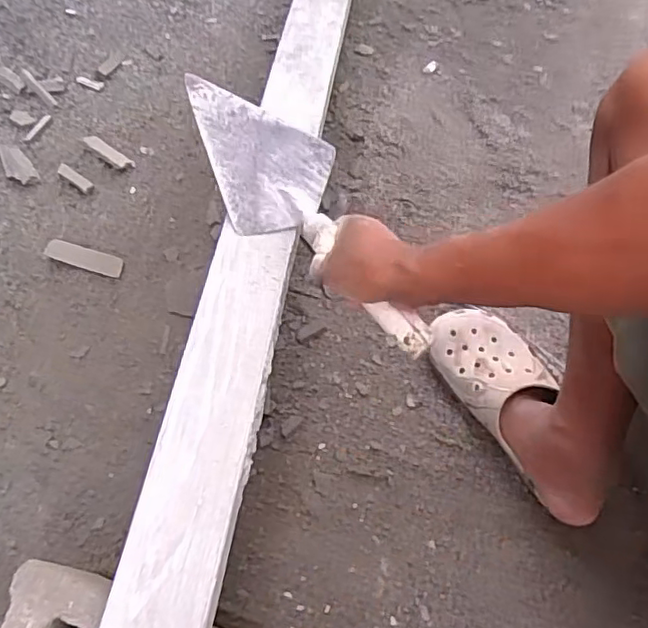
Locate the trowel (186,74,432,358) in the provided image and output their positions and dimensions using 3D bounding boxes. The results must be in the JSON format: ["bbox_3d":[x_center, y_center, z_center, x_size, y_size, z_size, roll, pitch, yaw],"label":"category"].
[{"bbox_3d":[-0.016,-0.102,0.596,0.115,0.068,0.356,-34,71,-13],"label":"trowel"}]

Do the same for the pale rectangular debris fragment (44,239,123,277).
[{"bbox_3d":[-0.328,-0.077,0.813,0.101,0.009,0.030,18,64,-9],"label":"pale rectangular debris fragment"}]

